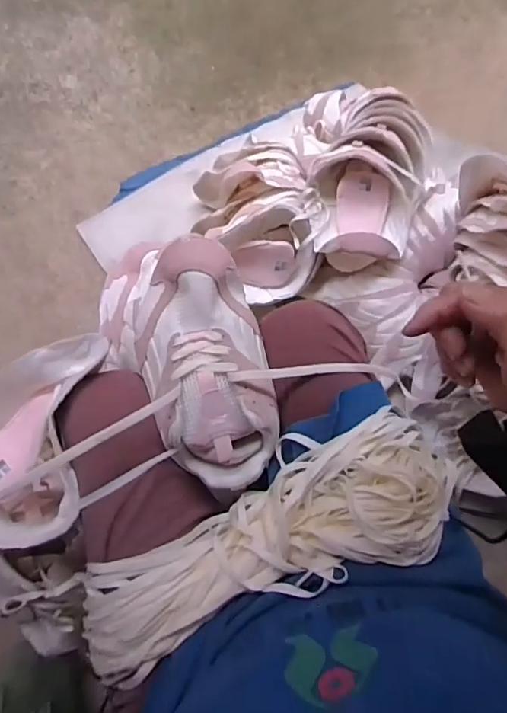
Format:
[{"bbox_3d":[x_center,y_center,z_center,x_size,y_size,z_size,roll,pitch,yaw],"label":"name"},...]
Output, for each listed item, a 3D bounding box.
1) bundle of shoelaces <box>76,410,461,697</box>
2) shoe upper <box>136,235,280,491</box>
[{"bbox_3d":[0.010,0.167,0.447,0.369,0.061,0.141,-20,76,-7],"label":"bundle of shoelaces"},{"bbox_3d":[-0.050,0.012,0.473,0.124,0.062,0.238,-13,92,-6],"label":"shoe upper"}]

